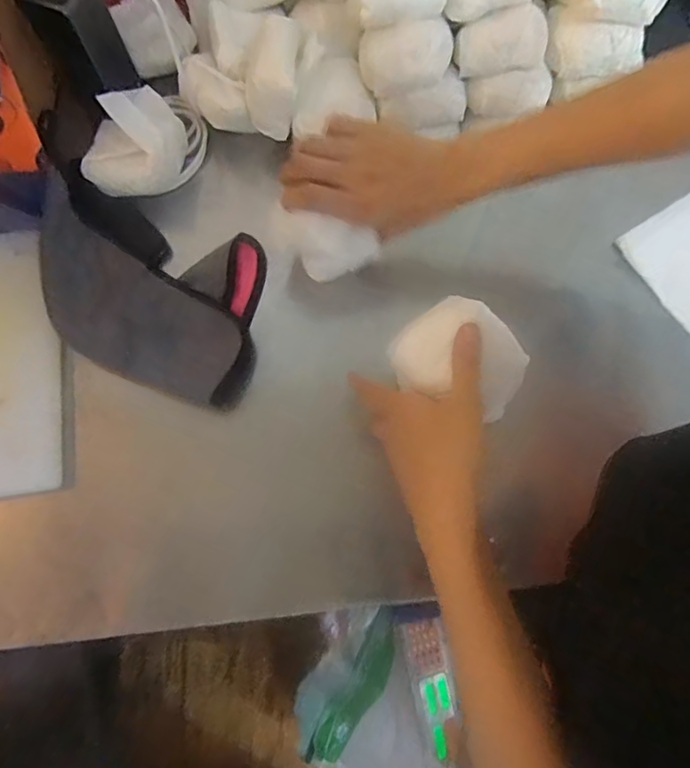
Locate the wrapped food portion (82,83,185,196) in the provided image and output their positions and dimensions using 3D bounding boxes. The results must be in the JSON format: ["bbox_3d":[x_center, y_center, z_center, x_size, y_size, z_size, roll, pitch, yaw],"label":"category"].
[{"bbox_3d":[-0.201,-0.230,0.497,0.108,0.054,0.072,-35,76,-8],"label":"wrapped food portion"}]

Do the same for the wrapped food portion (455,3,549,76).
[{"bbox_3d":[0.139,-0.300,0.467,0.075,0.046,0.034,-3,74,1],"label":"wrapped food portion"}]

